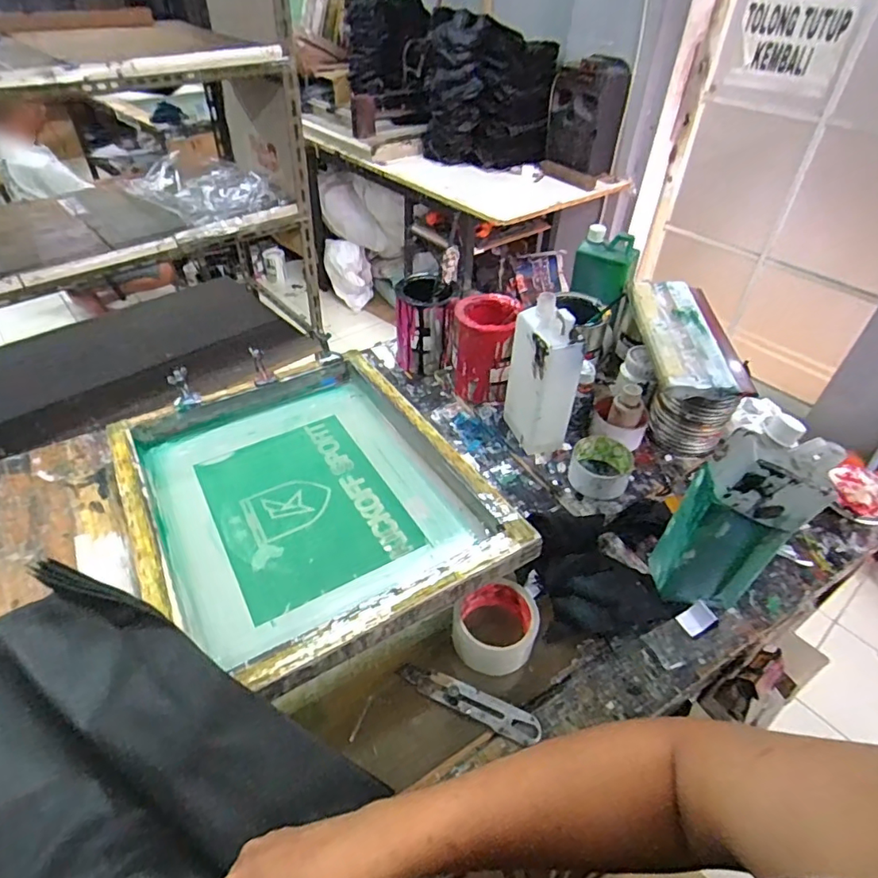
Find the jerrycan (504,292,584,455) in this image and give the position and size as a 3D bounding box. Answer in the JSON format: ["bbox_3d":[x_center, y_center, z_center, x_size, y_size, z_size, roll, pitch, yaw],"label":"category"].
[{"bbox_3d":[0.142,-0.085,0.750,0.071,0.210,0.094,-12,45,-15],"label":"jerrycan"}]

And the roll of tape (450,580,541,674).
[{"bbox_3d":[0.060,0.210,0.591,0.095,0.059,0.084,2,43,0],"label":"roll of tape"}]

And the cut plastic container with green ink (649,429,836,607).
[{"bbox_3d":[0.312,0.097,0.575,0.105,0.233,0.071,2,43,-1],"label":"cut plastic container with green ink"}]

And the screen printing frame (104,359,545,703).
[{"bbox_3d":[-0.180,0.068,0.704,0.400,0.061,0.495,-22,43,-22],"label":"screen printing frame"}]

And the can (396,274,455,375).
[{"bbox_3d":[-0.029,-0.200,0.935,0.094,0.151,0.108,2,43,-1],"label":"can"}]

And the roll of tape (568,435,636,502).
[{"bbox_3d":[0.229,0.039,0.754,0.084,0.037,0.095,20,46,18],"label":"roll of tape"}]

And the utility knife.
[{"bbox_3d":[0.029,0.273,0.555,0.155,0.013,0.028,18,45,16],"label":"utility knife"}]

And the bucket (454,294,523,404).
[{"bbox_3d":[0.069,-0.144,0.864,0.103,0.145,0.101,8,44,6],"label":"bucket"}]

